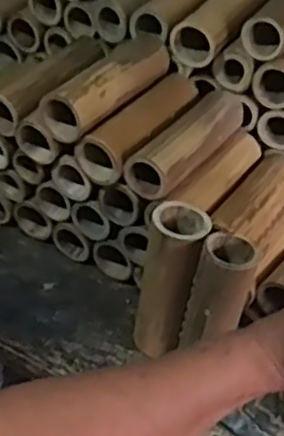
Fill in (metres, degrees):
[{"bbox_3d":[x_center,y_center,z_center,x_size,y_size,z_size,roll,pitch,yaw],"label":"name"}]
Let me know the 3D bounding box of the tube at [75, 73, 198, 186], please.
[{"bbox_3d":[0.004,-0.105,0.779,0.054,0.056,0.175,29,48,23],"label":"tube"}]

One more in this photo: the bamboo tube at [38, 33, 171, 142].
[{"bbox_3d":[-0.035,-0.156,0.768,0.058,0.048,0.185,26,47,20],"label":"bamboo tube"}]

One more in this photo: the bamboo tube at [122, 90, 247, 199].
[{"bbox_3d":[0.053,-0.087,0.756,0.053,0.047,0.177,30,48,23],"label":"bamboo tube"}]

